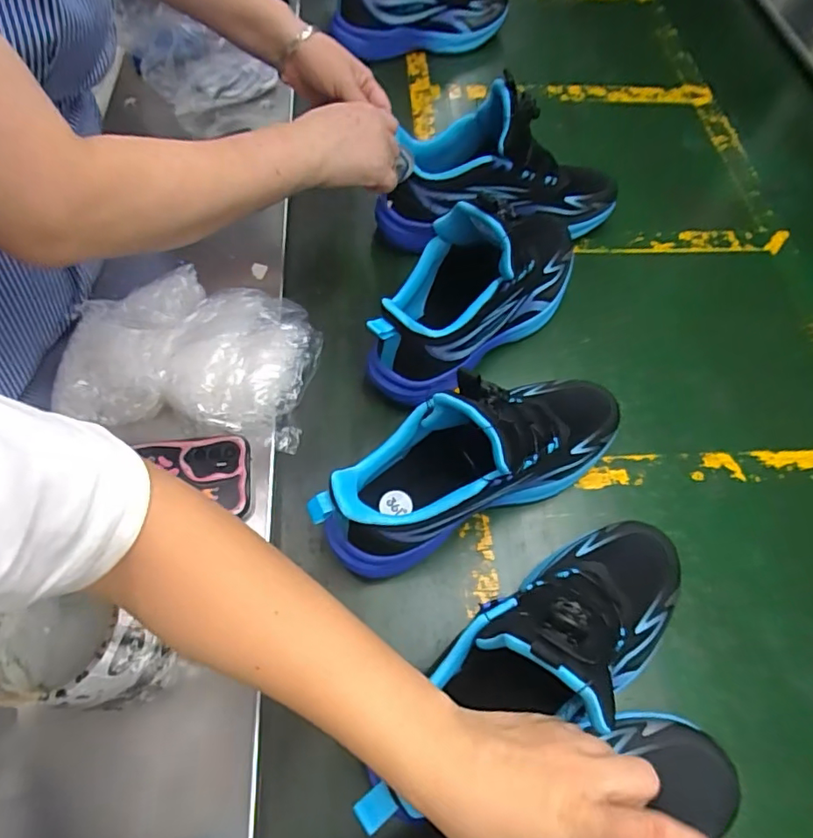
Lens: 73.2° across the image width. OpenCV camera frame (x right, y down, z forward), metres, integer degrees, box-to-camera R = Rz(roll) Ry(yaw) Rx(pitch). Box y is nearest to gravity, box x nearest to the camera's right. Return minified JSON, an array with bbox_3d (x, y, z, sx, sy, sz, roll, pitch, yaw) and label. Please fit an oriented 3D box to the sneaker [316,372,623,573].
[{"bbox_3d":[0.062,0.030,0.436,0.278,0.147,0.094,-29,68,-18],"label":"sneaker"}]

